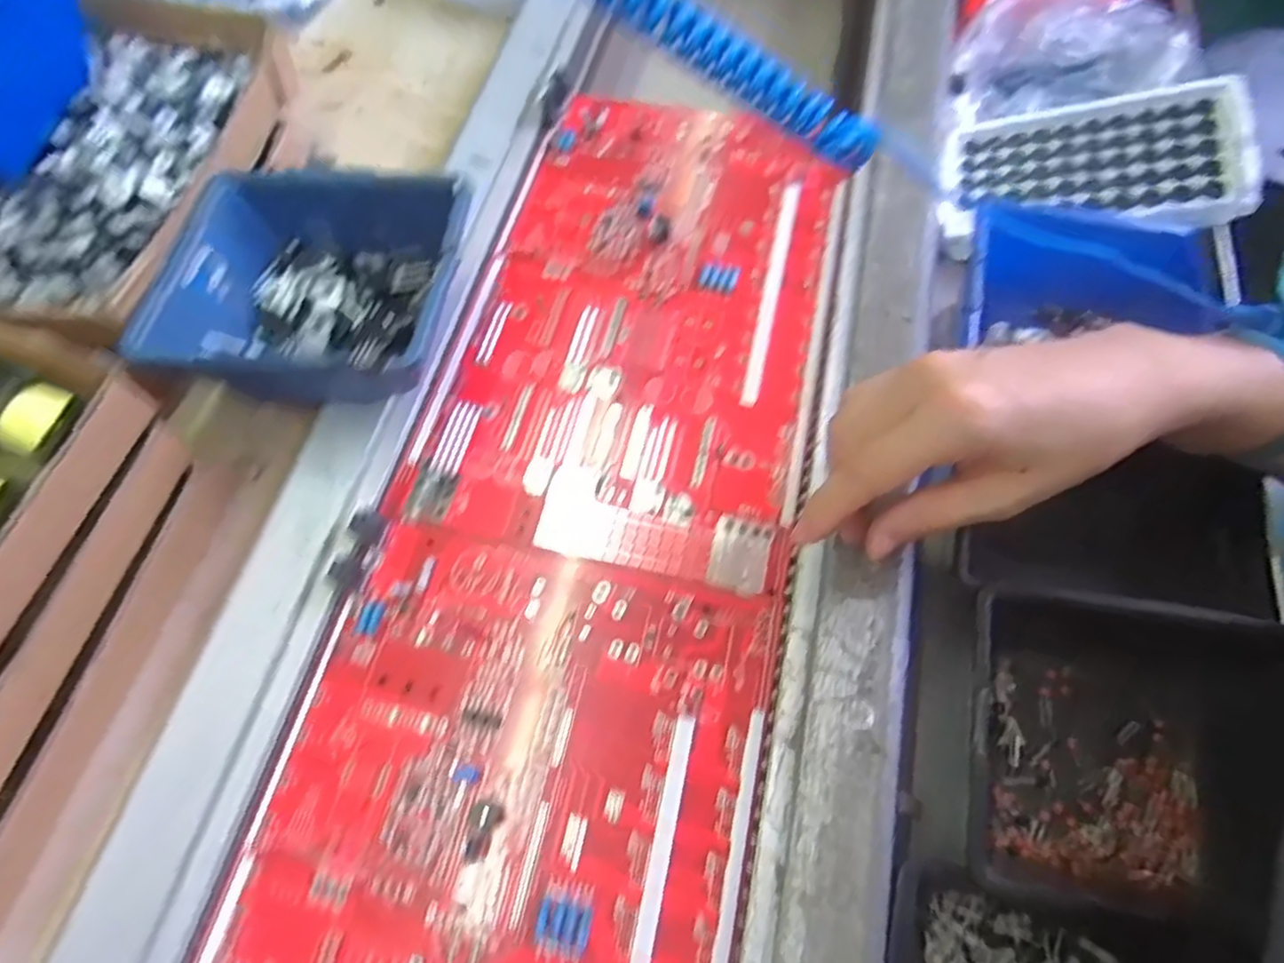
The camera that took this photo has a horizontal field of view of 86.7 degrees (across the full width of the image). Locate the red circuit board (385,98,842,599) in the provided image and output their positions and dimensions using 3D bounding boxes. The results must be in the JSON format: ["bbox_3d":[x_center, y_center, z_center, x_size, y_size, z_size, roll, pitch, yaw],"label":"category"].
[{"bbox_3d":[0.005,-0.100,0.381,0.188,0.012,0.300,13,66,6],"label":"red circuit board"}]

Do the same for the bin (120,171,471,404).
[{"bbox_3d":[-0.159,-0.092,0.347,0.140,0.063,0.117,4,65,4],"label":"bin"}]

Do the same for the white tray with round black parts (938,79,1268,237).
[{"bbox_3d":[0.272,-0.197,0.418,0.159,0.014,0.098,11,73,31],"label":"white tray with round black parts"}]

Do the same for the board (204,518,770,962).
[{"bbox_3d":[-0.066,0.175,0.257,0.188,0.010,0.311,13,66,6],"label":"board"}]

